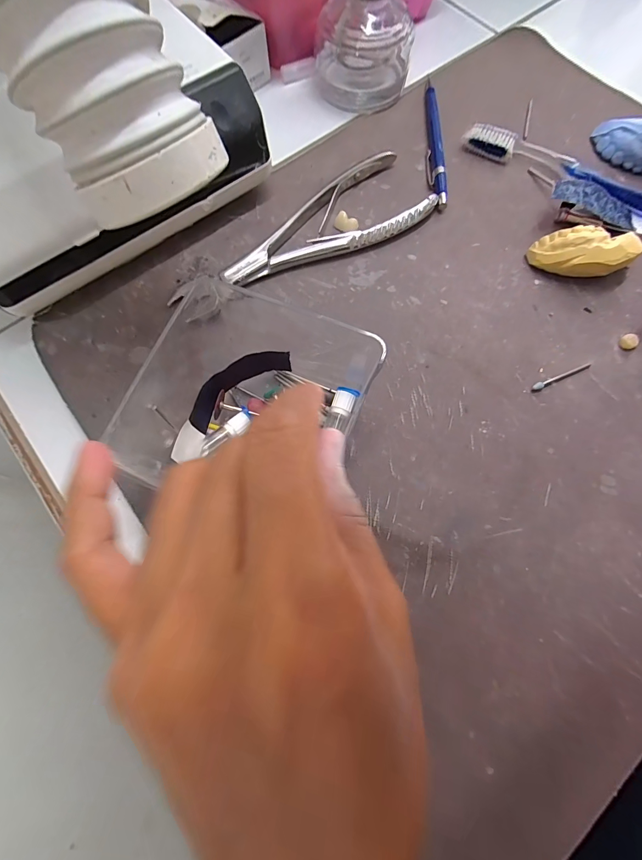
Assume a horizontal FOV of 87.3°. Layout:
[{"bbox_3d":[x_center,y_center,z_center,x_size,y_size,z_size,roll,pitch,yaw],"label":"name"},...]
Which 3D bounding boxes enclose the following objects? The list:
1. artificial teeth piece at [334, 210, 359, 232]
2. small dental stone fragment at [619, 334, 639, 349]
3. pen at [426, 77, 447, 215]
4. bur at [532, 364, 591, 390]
[{"bbox_3d":[0.018,-0.147,0.238,0.018,0.007,0.009,39,78,10],"label":"artificial teeth piece"},{"bbox_3d":[0.197,-0.057,0.215,0.011,0.004,0.010,0,75,0],"label":"small dental stone fragment"},{"bbox_3d":[0.086,-0.219,0.257,0.010,0.010,0.122,0,75,1],"label":"pen"},{"bbox_3d":[0.150,-0.034,0.209,0.042,0.004,0.004,-23,76,-6],"label":"bur"}]

